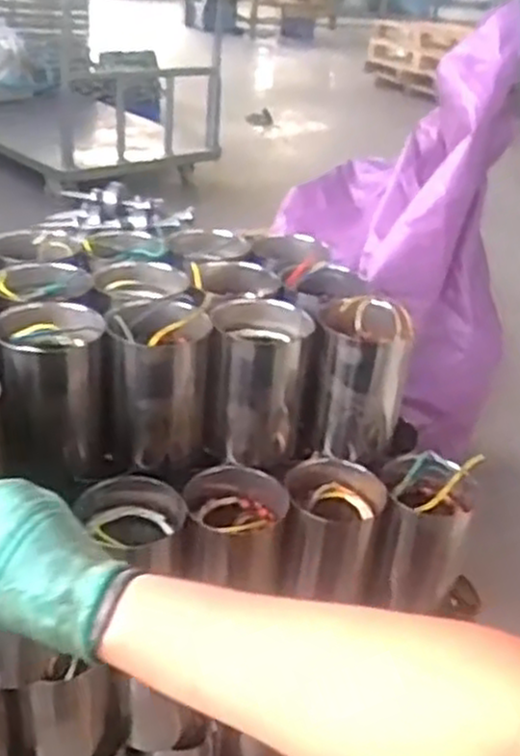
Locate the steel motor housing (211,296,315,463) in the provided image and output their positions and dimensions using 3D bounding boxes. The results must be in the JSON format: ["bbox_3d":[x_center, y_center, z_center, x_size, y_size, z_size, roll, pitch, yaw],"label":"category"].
[{"bbox_3d":[-0.002,0.004,0.723,0.088,0.131,0.077,6,30,1],"label":"steel motor housing"}]

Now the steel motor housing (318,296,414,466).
[{"bbox_3d":[0.097,-0.001,0.745,0.088,0.148,0.078,11,30,9],"label":"steel motor housing"}]

